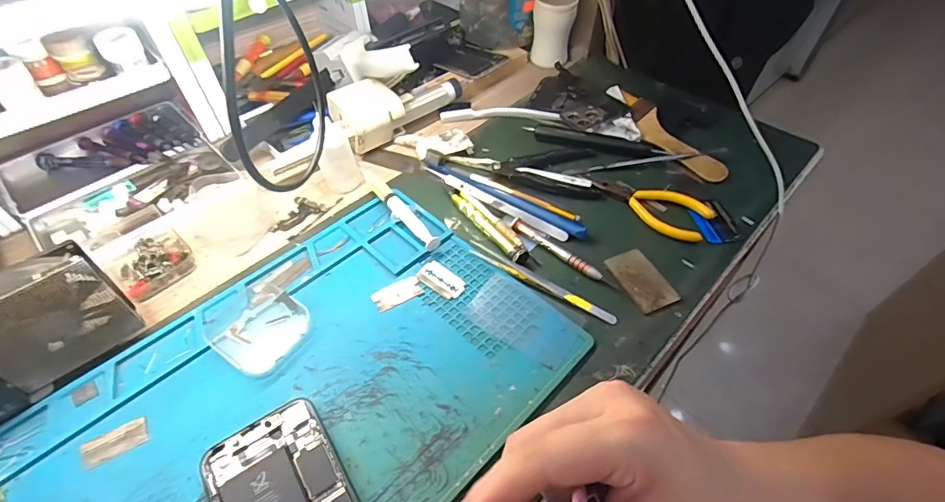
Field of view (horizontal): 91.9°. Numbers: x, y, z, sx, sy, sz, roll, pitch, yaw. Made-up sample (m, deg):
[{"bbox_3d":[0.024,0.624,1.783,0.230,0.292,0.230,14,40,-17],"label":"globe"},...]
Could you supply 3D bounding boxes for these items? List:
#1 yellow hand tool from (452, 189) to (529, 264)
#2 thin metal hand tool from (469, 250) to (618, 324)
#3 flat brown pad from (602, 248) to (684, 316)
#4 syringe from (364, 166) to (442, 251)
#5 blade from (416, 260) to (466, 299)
[{"bbox_3d":[0.017,-0.027,0.424,0.021,0.011,0.107,-28,56,-21],"label":"yellow hand tool"},{"bbox_3d":[0.057,0.027,0.384,0.133,0.005,0.009,25,55,19],"label":"thin metal hand tool"},{"bbox_3d":[0.143,0.023,0.384,0.037,0.004,0.058,-20,53,-16],"label":"flat brown pad"},{"bbox_3d":[-0.069,-0.043,0.436,0.026,0.015,0.124,-26,55,-20],"label":"syringe"},{"bbox_3d":[-0.026,0.023,0.389,0.043,0.004,0.024,32,57,24],"label":"blade"}]

